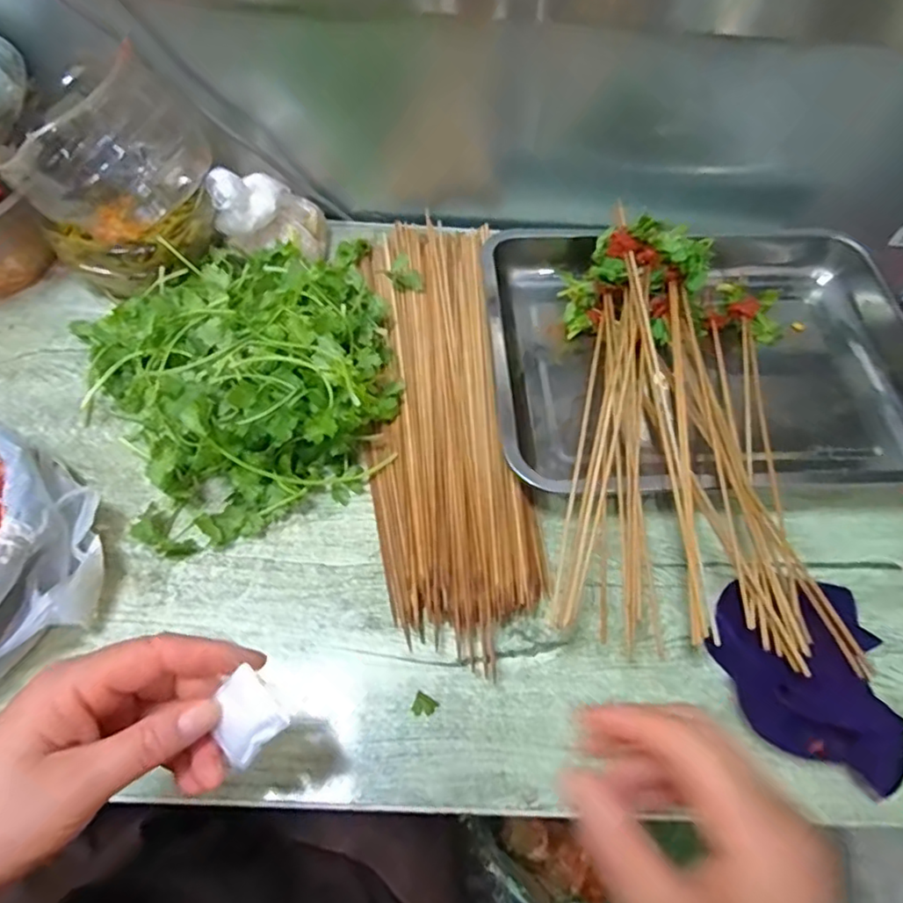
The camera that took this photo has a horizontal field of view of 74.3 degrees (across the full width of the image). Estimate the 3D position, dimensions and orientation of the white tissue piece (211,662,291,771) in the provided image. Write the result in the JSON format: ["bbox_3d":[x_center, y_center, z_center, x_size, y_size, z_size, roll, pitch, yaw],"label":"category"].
[{"bbox_3d":[-0.092,0.118,0.265,0.033,0.004,0.032,-47,72,9],"label":"white tissue piece"}]

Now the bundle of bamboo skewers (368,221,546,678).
[{"bbox_3d":[-0.008,-0.049,0.512,0.114,0.029,0.430,-3,59,-5],"label":"bundle of bamboo skewers"}]

